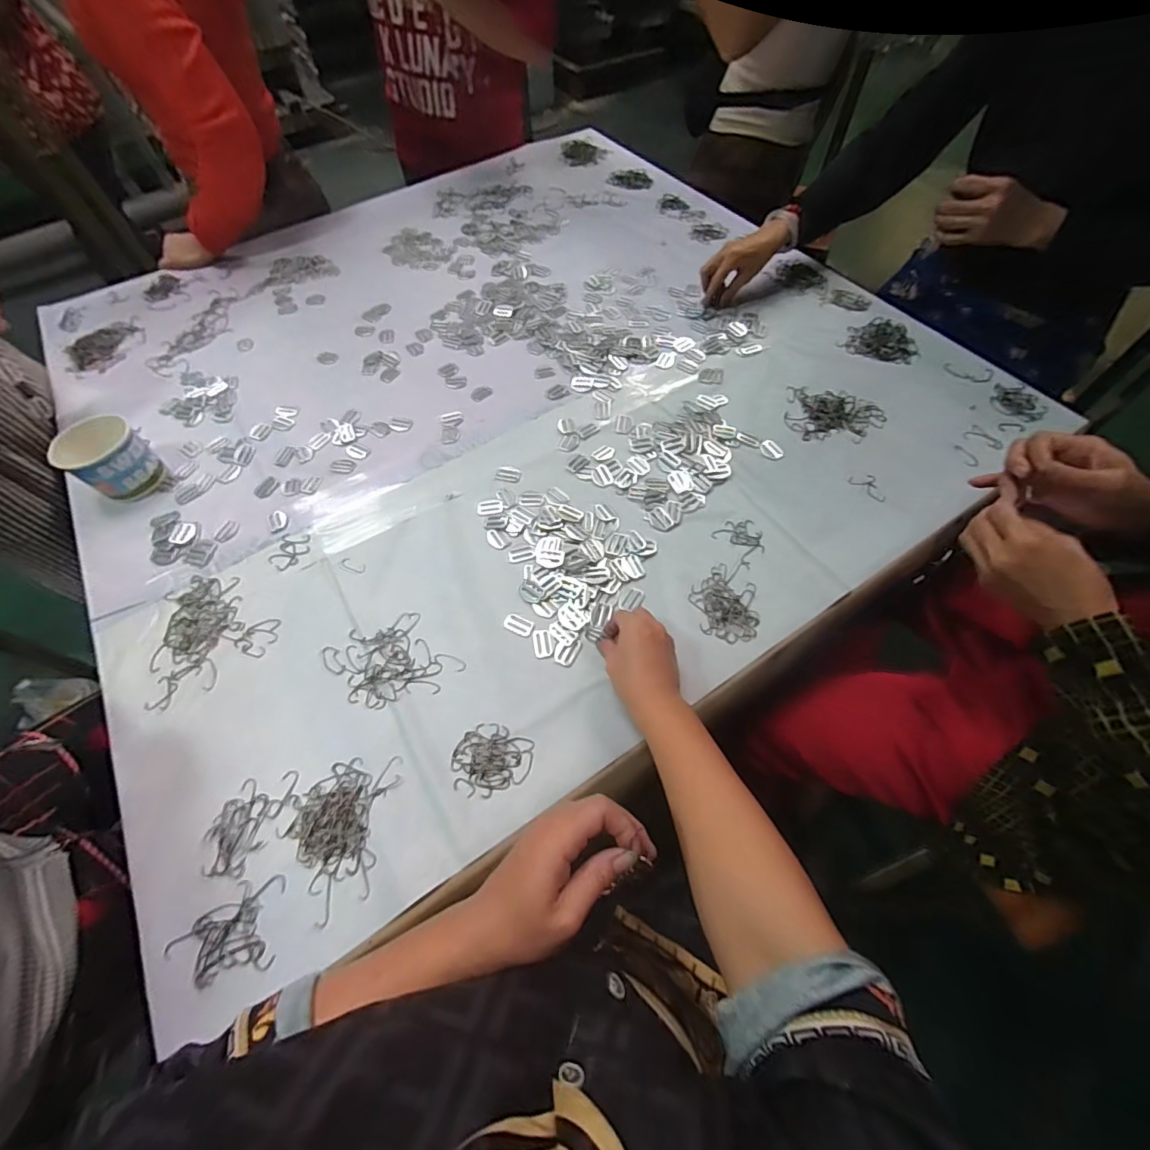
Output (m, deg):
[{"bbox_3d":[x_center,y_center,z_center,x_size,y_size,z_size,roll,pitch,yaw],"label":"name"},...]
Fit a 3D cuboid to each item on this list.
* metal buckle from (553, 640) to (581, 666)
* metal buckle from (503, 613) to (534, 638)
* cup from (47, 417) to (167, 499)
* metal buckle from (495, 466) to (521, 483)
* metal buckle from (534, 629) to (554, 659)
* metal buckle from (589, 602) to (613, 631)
[{"bbox_3d":[-0.009,0.081,0.535,0.022,0.004,0.030,23,63,16],"label":"metal buckle"},{"bbox_3d":[-0.063,0.055,0.556,0.034,0.004,0.021,24,63,17],"label":"metal buckle"},{"bbox_3d":[-0.598,-0.147,0.645,0.081,0.084,0.090,33,66,21],"label":"cup"},{"bbox_3d":[-0.089,-0.134,0.662,0.033,0.004,0.023,9,60,9],"label":"metal buckle"},{"bbox_3d":[-0.035,0.073,0.542,0.020,0.004,0.031,-10,59,-3],"label":"metal buckle"},{"bbox_3d":[0.030,0.047,0.562,0.022,0.004,0.035,12,60,10],"label":"metal buckle"}]

